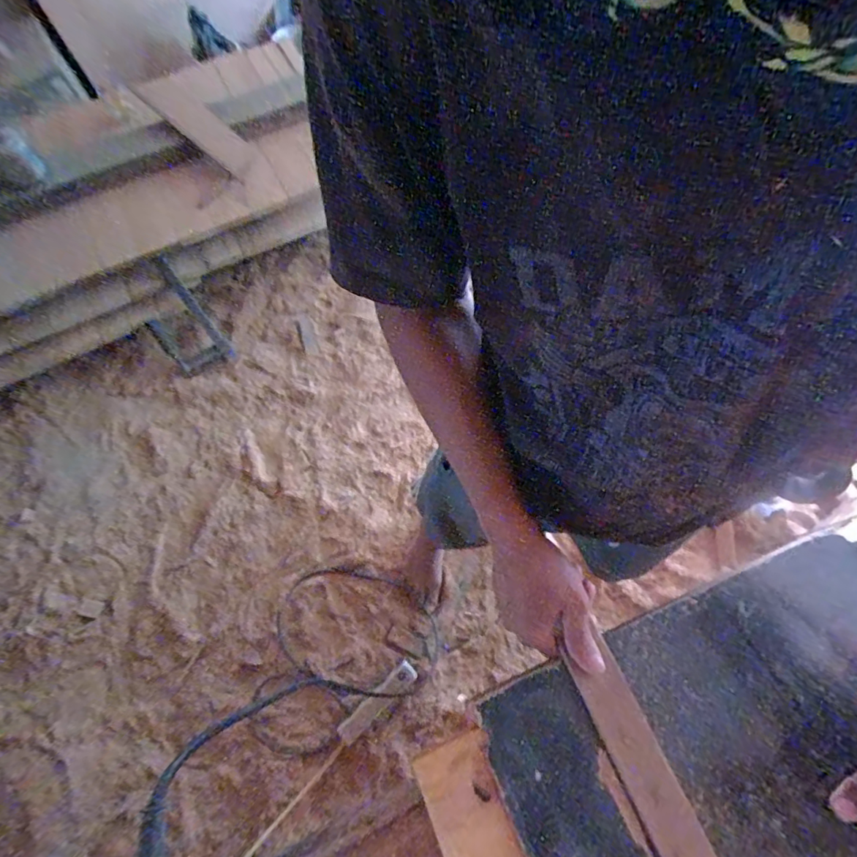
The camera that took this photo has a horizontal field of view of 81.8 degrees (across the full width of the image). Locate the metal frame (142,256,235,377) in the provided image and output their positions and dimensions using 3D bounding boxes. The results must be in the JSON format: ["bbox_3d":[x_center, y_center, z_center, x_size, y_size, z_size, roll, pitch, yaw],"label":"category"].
[{"bbox_3d":[-0.732,-0.314,1.440,0.157,0.243,0.266,-37,71,-12],"label":"metal frame"}]

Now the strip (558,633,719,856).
[{"bbox_3d":[0.209,0.347,0.383,0.044,0.011,0.329,-22,67,-9],"label":"strip"}]

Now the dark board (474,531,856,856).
[{"bbox_3d":[0.281,0.314,0.397,0.390,0.025,0.343,-21,70,-8],"label":"dark board"}]

